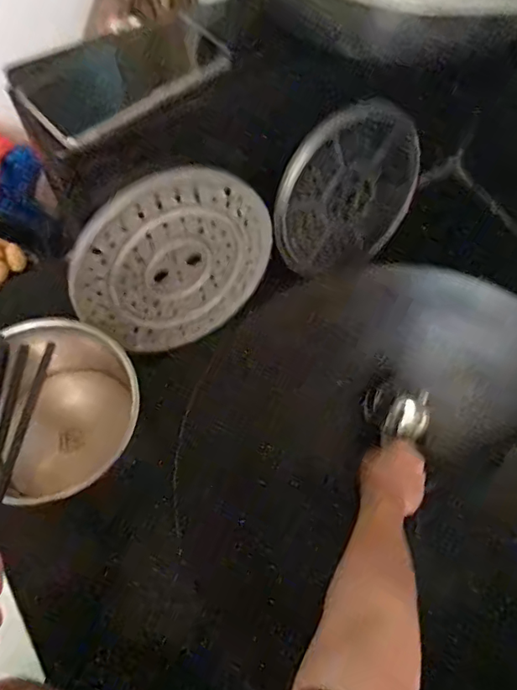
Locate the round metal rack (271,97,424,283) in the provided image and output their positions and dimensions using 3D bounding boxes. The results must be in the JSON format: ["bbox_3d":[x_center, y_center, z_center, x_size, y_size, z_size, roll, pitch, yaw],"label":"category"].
[{"bbox_3d":[0.112,-0.175,0.629,0.203,0.209,0.011,-54,49,16],"label":"round metal rack"}]

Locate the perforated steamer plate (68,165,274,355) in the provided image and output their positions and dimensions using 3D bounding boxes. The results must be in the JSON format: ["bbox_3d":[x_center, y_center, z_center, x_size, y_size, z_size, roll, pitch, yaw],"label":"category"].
[{"bbox_3d":[-0.083,-0.084,0.559,0.209,0.225,0.012,-40,57,2],"label":"perforated steamer plate"}]

